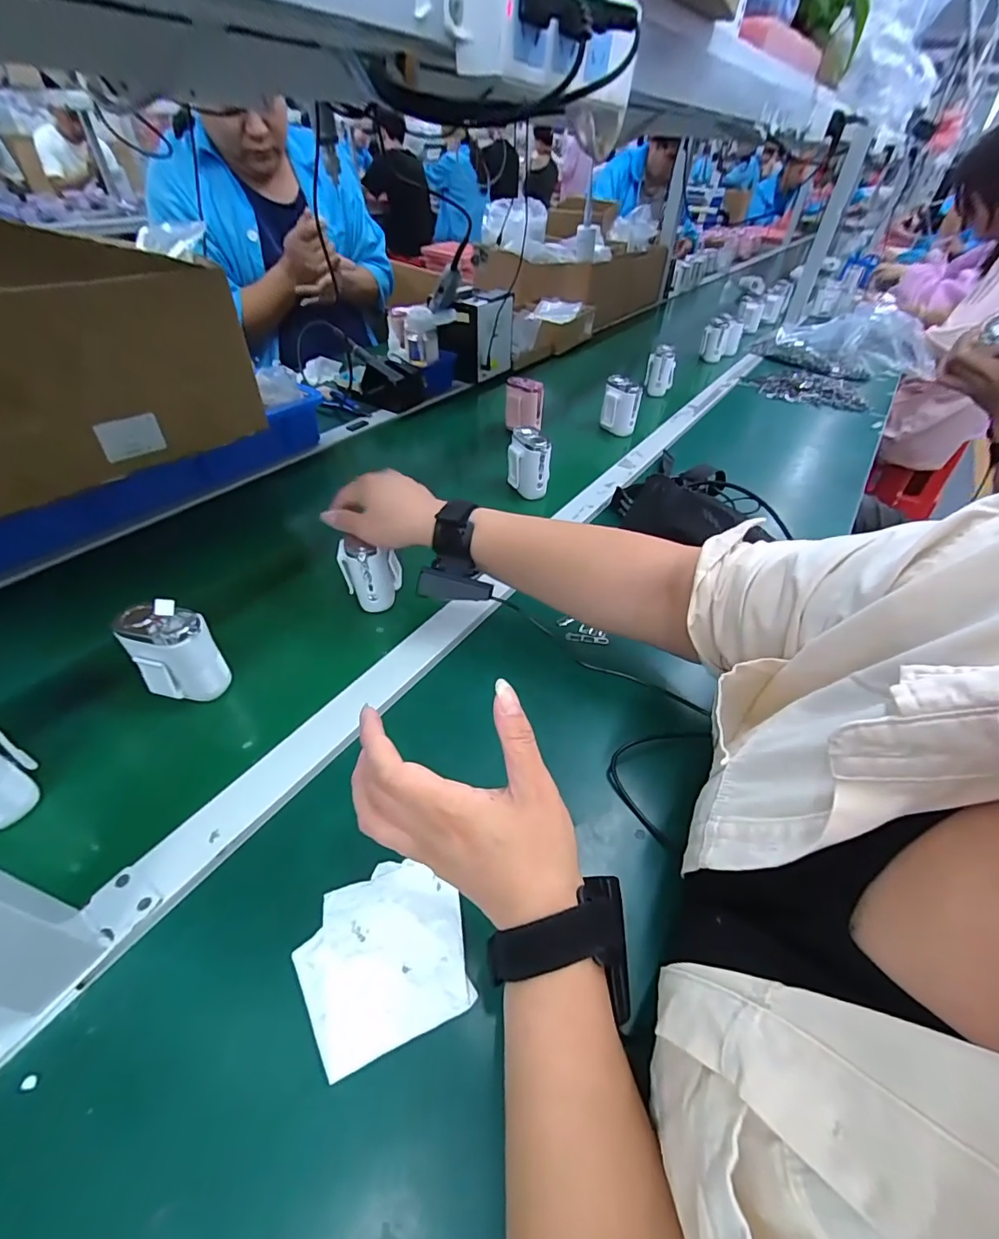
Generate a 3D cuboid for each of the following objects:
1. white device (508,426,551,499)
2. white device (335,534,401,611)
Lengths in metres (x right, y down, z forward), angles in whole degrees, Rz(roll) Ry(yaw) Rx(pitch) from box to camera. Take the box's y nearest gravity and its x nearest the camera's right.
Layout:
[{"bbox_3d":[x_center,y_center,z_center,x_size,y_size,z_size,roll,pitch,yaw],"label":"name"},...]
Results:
[{"bbox_3d":[0.040,-0.223,0.691,0.049,0.082,0.065,-16,48,-18],"label":"white device"},{"bbox_3d":[-0.134,-0.048,0.500,0.060,0.076,0.032,-1,44,-7],"label":"white device"}]

